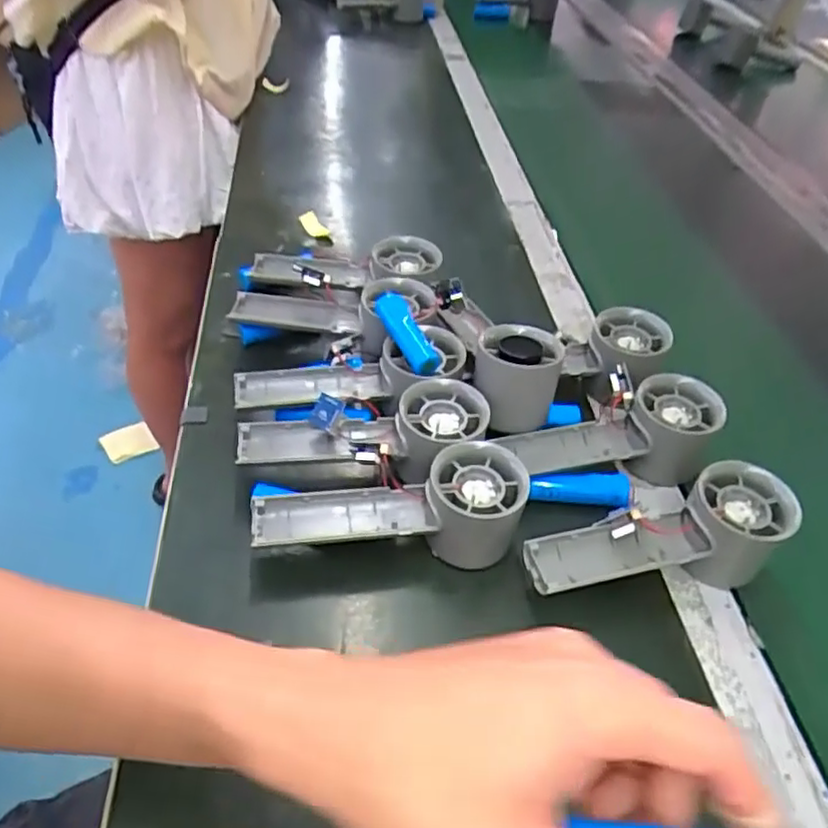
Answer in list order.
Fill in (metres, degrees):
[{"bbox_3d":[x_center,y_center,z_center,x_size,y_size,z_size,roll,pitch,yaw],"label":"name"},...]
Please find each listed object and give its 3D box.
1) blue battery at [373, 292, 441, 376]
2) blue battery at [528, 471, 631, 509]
[{"bbox_3d":[-0.004,-0.058,0.454,0.024,0.023,0.071,-21,66,-25],"label":"blue battery"},{"bbox_3d":[0.109,0.049,0.434,0.069,0.017,0.017,5,45,-3],"label":"blue battery"}]

